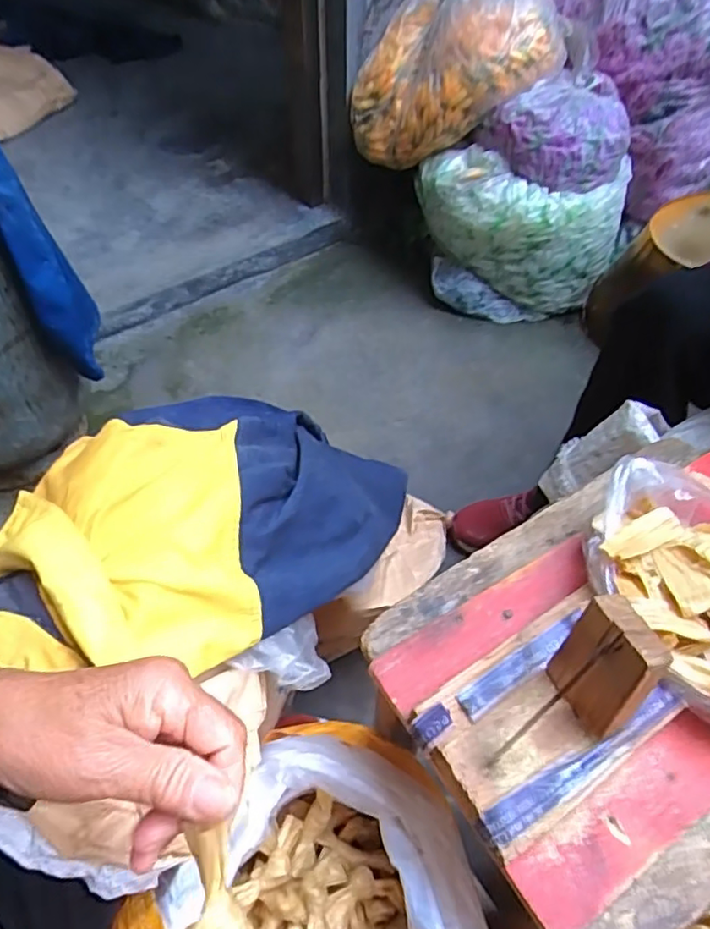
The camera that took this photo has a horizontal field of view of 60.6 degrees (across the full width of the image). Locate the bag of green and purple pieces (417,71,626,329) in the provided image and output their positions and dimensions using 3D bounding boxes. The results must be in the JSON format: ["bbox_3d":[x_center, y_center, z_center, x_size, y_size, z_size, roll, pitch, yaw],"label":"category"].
[{"bbox_3d":[0.348,-0.531,1.255,0.387,0.384,0.237,-6,51,-5],"label":"bag of green and purple pieces"}]

